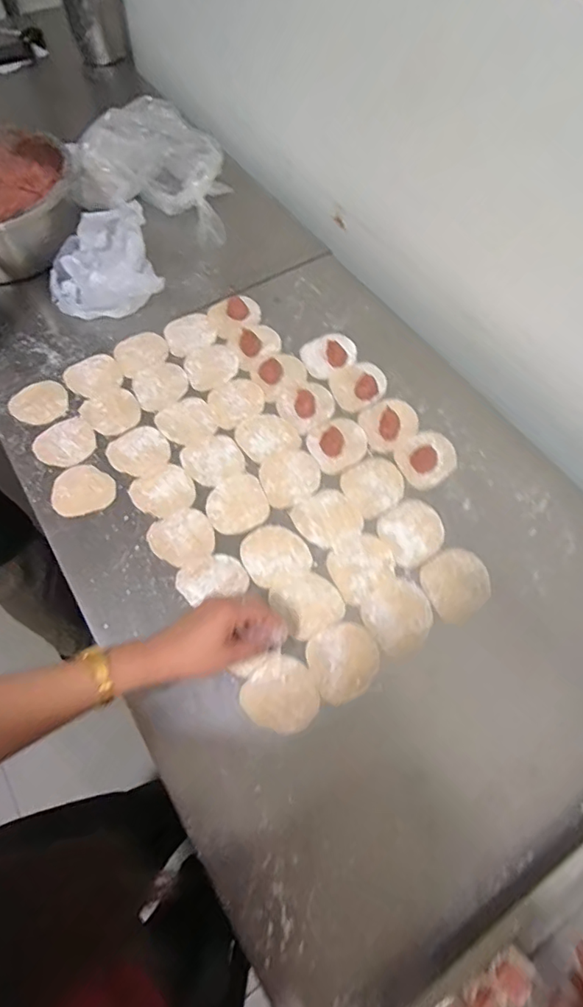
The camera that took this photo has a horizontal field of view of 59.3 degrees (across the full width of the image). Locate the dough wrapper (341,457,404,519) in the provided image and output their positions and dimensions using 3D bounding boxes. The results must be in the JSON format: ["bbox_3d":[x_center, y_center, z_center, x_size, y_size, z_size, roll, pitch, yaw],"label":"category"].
[{"bbox_3d":[0.110,-0.023,0.674,0.078,0.004,0.078,0,62,-1],"label":"dough wrapper"}]

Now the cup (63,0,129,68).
[{"bbox_3d":[-0.446,-1.112,1.175,0.126,0.141,0.126,-12,63,-7],"label":"cup"}]

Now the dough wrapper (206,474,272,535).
[{"bbox_3d":[-0.070,0.001,0.660,0.076,0.004,0.081,-20,64,-11],"label":"dough wrapper"}]

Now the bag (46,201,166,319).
[{"bbox_3d":[-0.301,-0.373,0.788,0.162,0.119,0.141,-25,65,-13],"label":"bag"}]

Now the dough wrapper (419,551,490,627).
[{"bbox_3d":[0.198,0.096,0.606,0.078,0.005,0.085,0,62,-1],"label":"dough wrapper"}]

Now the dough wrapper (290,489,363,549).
[{"bbox_3d":[0.046,0.020,0.651,0.078,0.004,0.080,0,62,-1],"label":"dough wrapper"}]

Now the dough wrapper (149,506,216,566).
[{"bbox_3d":[-0.134,0.043,0.636,0.074,0.004,0.078,0,62,-1],"label":"dough wrapper"}]

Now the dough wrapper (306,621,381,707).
[{"bbox_3d":[0.059,0.172,0.565,0.077,0.004,0.077,-23,65,-12],"label":"dough wrapper"}]

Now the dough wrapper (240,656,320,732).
[{"bbox_3d":[-0.009,0.206,0.549,0.076,0.004,0.075,0,62,-1],"label":"dough wrapper"}]

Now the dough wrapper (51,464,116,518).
[{"bbox_3d":[-0.269,-0.019,0.666,0.078,0.005,0.072,-13,63,-8],"label":"dough wrapper"}]

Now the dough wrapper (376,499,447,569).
[{"bbox_3d":[0.152,0.034,0.641,0.081,0.004,0.076,-34,68,-17],"label":"dough wrapper"}]

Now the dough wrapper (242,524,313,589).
[{"bbox_3d":[-0.021,0.060,0.627,0.077,0.004,0.075,0,62,-1],"label":"dough wrapper"}]

